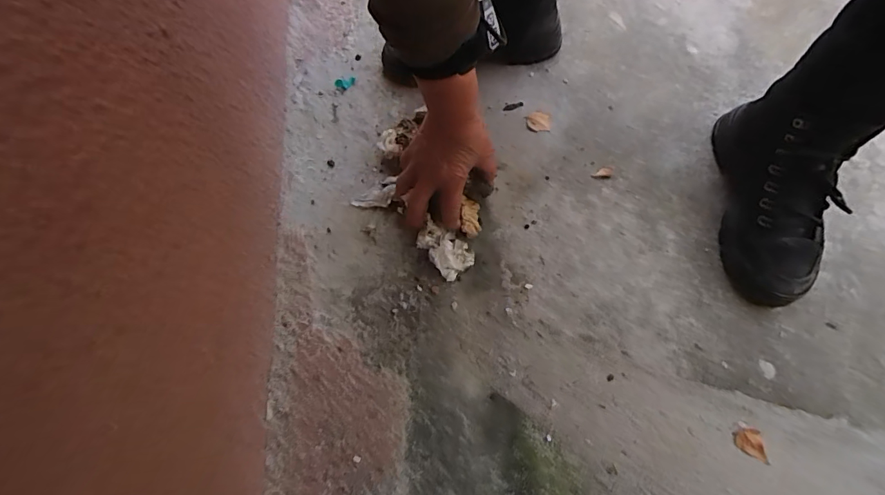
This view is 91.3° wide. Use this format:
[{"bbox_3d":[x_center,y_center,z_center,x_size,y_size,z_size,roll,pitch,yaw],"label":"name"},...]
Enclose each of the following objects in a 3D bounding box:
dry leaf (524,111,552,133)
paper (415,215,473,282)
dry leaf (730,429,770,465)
[{"bbox_3d":[0.131,-0.171,0.589,0.034,0.004,0.034,0,69,3],"label":"dry leaf"},{"bbox_3d":[0.002,0.000,0.514,0.045,0.017,0.068,-41,73,-12],"label":"paper"},{"bbox_3d":[0.311,0.201,0.438,0.027,0.005,0.032,-3,69,2],"label":"dry leaf"}]

